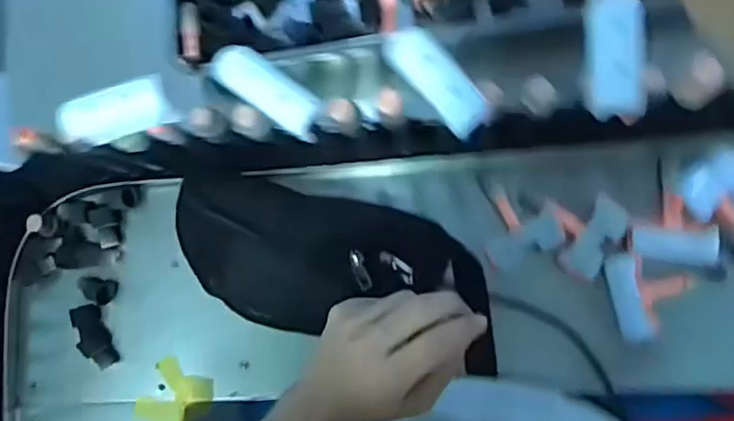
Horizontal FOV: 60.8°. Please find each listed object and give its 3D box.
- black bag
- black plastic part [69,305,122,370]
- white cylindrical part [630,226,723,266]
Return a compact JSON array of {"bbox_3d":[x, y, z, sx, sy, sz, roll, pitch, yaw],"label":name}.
[{"bbox_3d":[-0.032,0.057,0.625,0.339,0.077,0.137,12,87,3],"label":"black bag"},{"bbox_3d":[-0.298,0.138,0.684,0.027,0.024,0.071,-22,83,6],"label":"black plastic part"},{"bbox_3d":[0.298,0.033,0.605,0.074,0.030,0.034,4,86,31],"label":"white cylindrical part"}]

